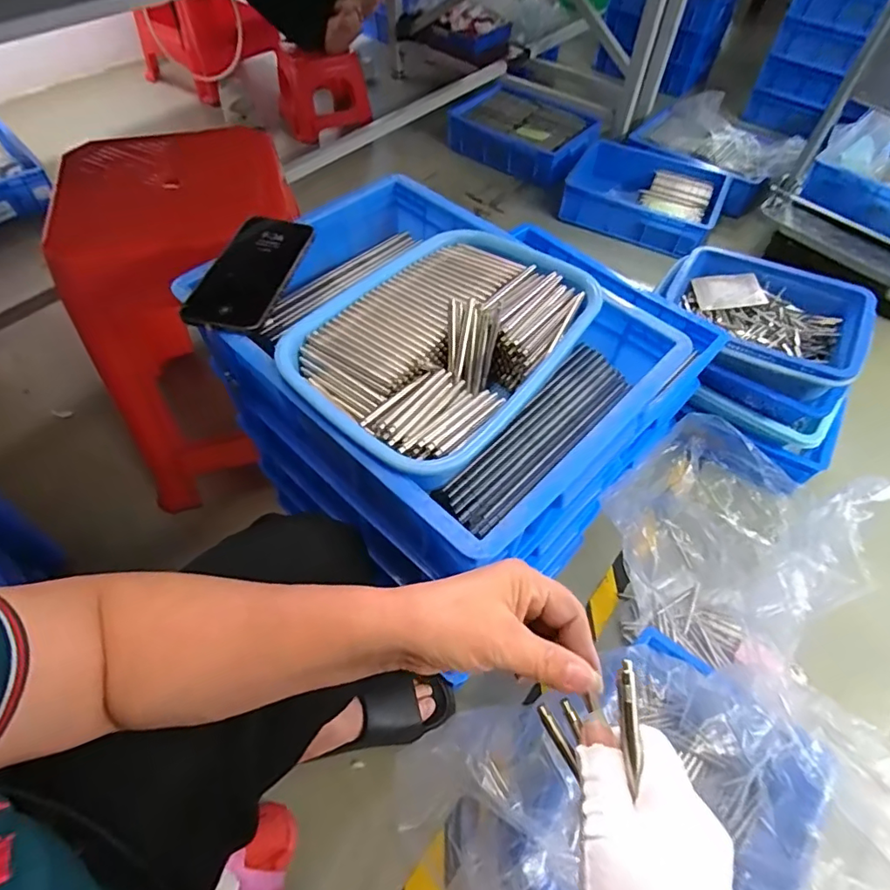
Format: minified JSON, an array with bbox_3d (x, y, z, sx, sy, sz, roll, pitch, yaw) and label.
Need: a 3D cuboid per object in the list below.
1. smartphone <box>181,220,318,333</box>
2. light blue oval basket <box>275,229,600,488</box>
[{"bbox_3d":[-0.188,-0.169,0.500,0.078,0.010,0.155,11,56,5],"label":"smartphone"},{"bbox_3d":[0.002,-0.099,0.487,0.201,0.067,0.291,32,62,18],"label":"light blue oval basket"}]

